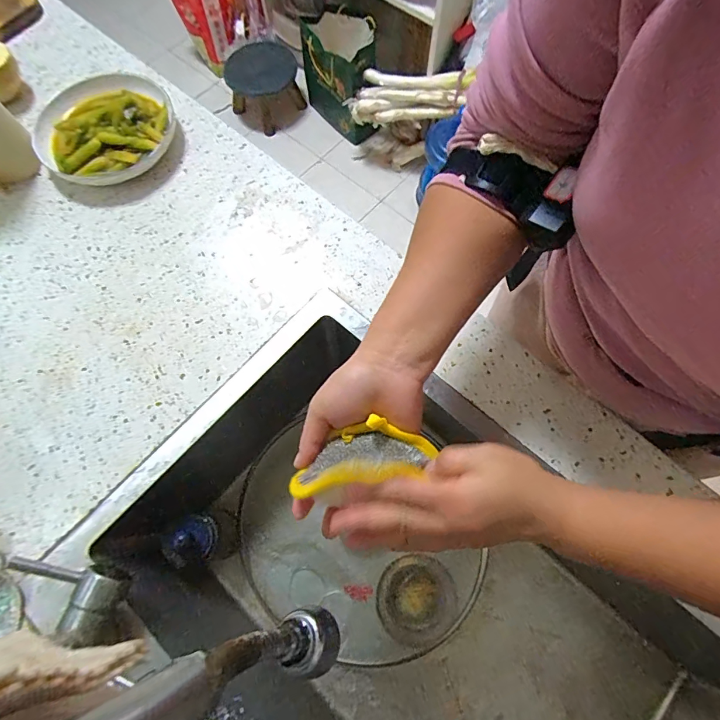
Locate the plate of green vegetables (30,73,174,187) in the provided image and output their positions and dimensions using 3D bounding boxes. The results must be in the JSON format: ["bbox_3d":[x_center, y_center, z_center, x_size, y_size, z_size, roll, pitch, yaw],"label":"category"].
[{"bbox_3d":[-0.358,-0.333,0.579,0.181,0.033,0.202,-27,73,-10],"label":"plate of green vegetables"}]

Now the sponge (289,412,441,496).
[{"bbox_3d":[0.000,0.071,0.309,0.107,0.031,0.042,-14,71,-7],"label":"sponge"}]

